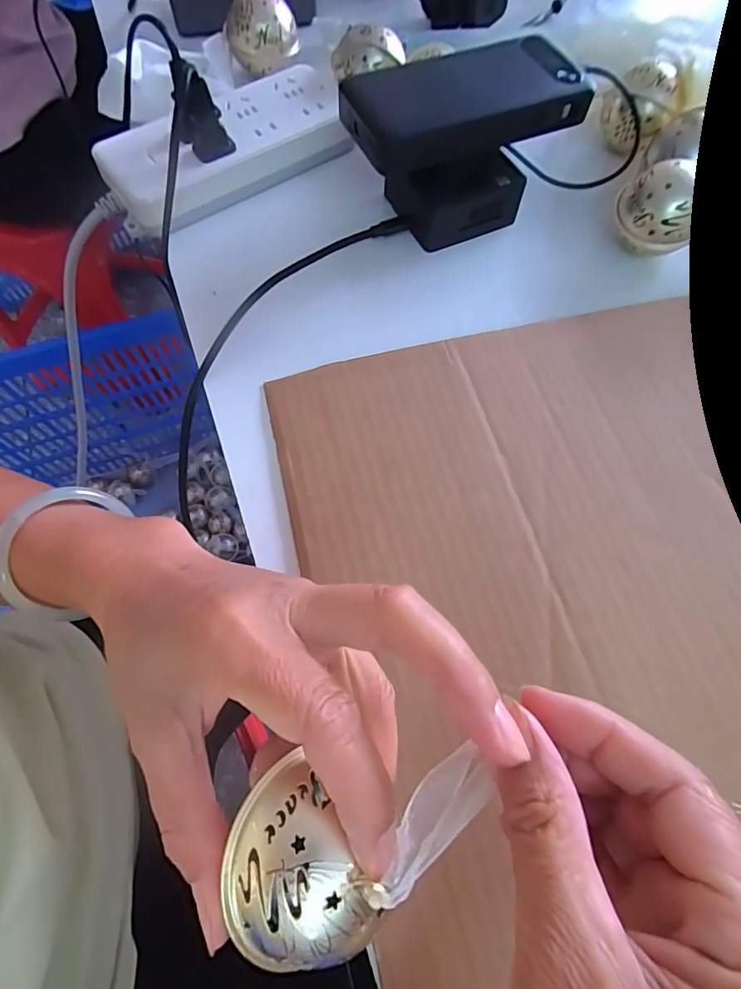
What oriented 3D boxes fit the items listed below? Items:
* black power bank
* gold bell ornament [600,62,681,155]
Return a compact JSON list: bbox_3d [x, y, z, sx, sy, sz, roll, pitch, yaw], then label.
[{"bbox_3d":[0.058,-0.257,0.308,0.149,0.027,0.069,-20,69,-9],"label":"black power bank"},{"bbox_3d":[0.205,-0.295,0.358,0.050,0.050,0.057,20,69,10],"label":"gold bell ornament"}]

